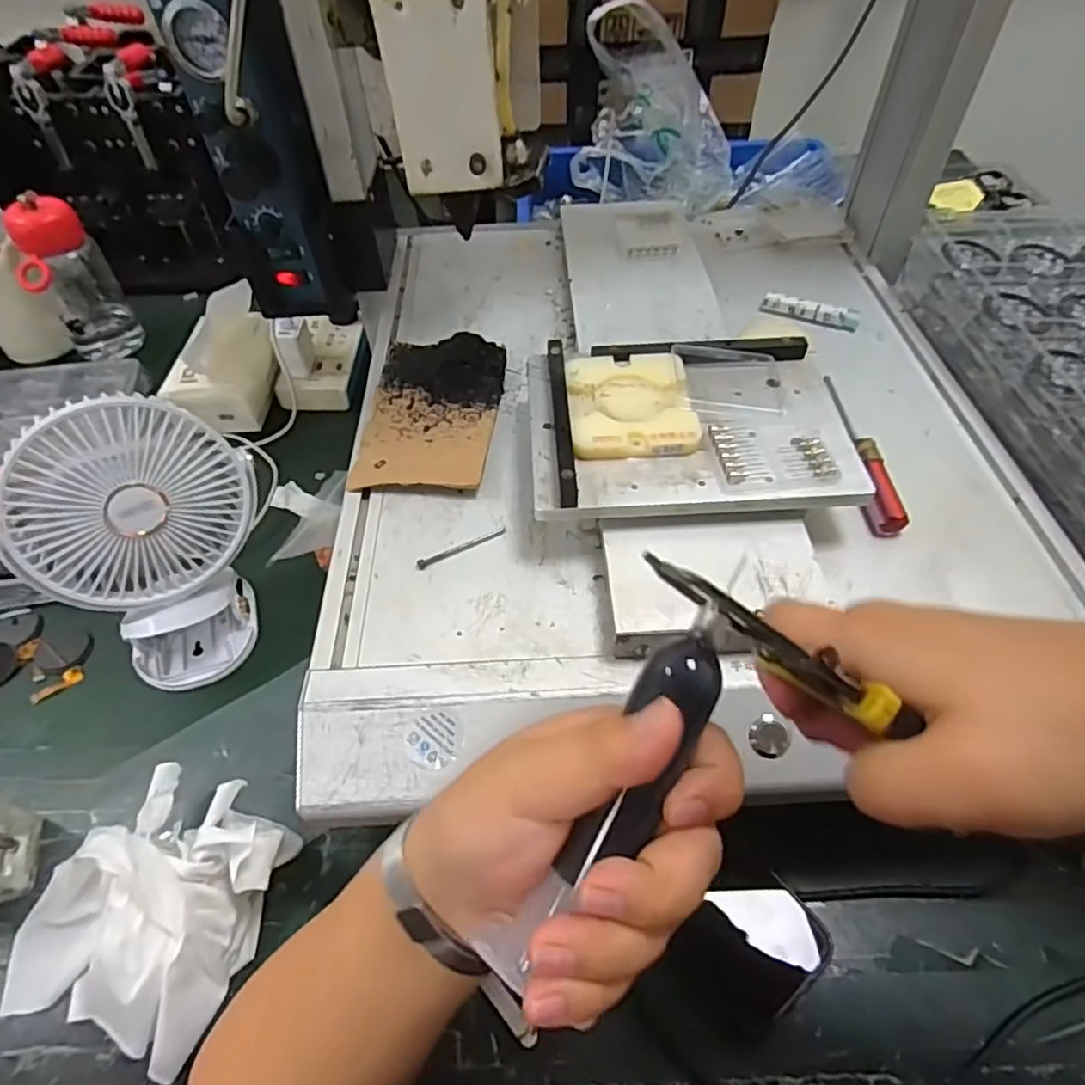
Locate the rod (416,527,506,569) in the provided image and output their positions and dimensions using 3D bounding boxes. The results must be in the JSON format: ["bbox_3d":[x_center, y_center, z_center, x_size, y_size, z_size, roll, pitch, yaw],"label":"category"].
[{"bbox_3d":[-0.050,0.002,0.404,0.059,0.004,0.007,-24,55,-17],"label":"rod"}]

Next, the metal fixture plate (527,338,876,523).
[{"bbox_3d":[0.091,-0.078,0.415,0.196,0.020,0.140,-3,51,0],"label":"metal fixture plate"}]

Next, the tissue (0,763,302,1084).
[{"bbox_3d":[-0.241,0.208,0.385,0.145,0.075,0.136,13,53,11],"label":"tissue"}]

